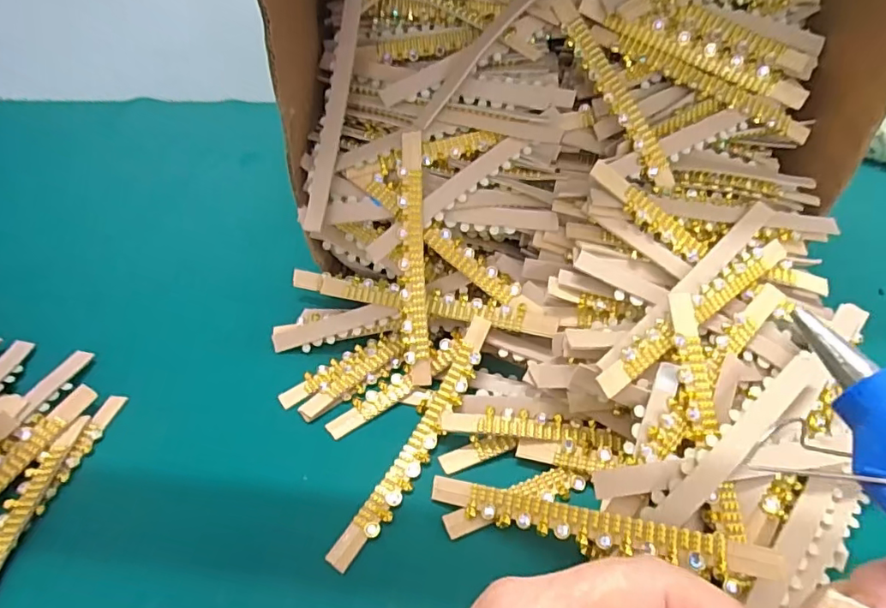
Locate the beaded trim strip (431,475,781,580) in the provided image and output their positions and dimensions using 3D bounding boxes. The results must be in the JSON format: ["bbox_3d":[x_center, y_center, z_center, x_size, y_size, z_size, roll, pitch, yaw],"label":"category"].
[{"bbox_3d":[0.084,0.130,0.318,0.195,0.010,0.019,3,42,26],"label":"beaded trim strip"}]

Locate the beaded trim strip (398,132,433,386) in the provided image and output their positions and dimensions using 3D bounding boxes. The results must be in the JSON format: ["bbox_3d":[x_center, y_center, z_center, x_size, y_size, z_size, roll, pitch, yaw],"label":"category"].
[{"bbox_3d":[-0.023,-0.037,0.425,0.019,0.012,0.199,-2,87,1],"label":"beaded trim strip"}]

